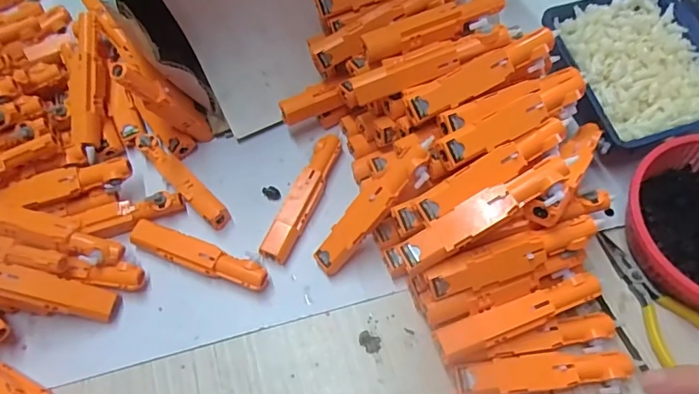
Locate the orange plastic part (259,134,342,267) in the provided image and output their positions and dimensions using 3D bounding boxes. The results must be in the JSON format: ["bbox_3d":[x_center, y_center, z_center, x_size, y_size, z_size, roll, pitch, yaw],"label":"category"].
[{"bbox_3d":[-0.038,0.001,0.406,0.024,0.023,0.115,23,66,13],"label":"orange plastic part"}]

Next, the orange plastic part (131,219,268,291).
[{"bbox_3d":[-0.120,0.047,0.385,0.119,0.020,0.022,18,63,12],"label":"orange plastic part"}]

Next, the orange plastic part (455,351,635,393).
[{"bbox_3d":[0.133,0.124,0.333,0.118,0.017,0.027,-2,63,2],"label":"orange plastic part"}]

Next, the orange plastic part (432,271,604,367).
[{"bbox_3d":[0.118,0.086,0.340,0.119,0.028,0.023,-19,64,-7],"label":"orange plastic part"}]

